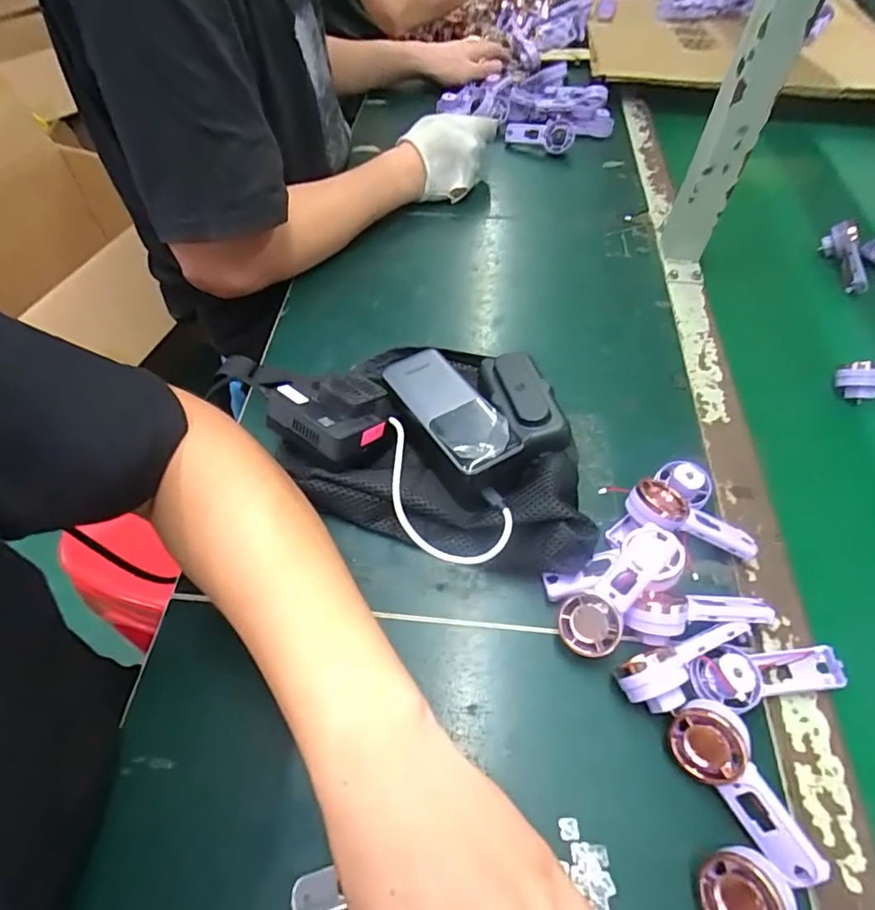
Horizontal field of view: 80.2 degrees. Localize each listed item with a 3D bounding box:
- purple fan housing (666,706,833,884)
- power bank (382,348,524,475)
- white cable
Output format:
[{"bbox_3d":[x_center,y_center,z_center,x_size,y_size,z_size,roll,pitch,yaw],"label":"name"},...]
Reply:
[{"bbox_3d":[0.172,0.185,0.290,0.034,0.034,0.092,-32,62,-20],"label":"purple fan housing"},{"bbox_3d":[0.008,-0.039,0.394,0.051,0.020,0.129,-27,61,-18],"label":"power bank"},{"bbox_3d":[-0.008,0.029,0.376,0.130,0.008,0.067,37,63,21],"label":"white cable"}]

